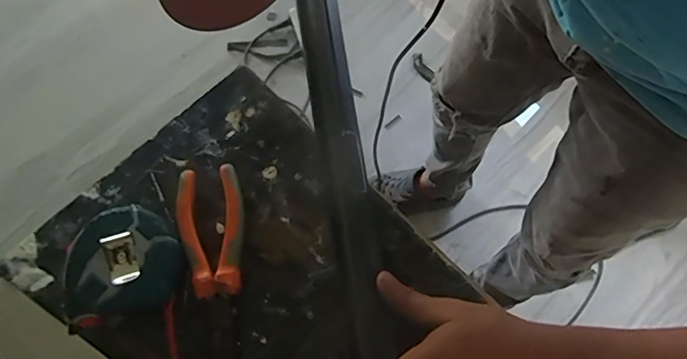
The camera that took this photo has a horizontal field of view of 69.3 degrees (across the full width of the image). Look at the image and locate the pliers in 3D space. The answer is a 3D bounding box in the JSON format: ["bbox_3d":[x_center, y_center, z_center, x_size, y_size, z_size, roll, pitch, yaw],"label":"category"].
[{"bbox_3d":[-0.102,0.055,0.404,0.051,0.025,0.131,-12,73,-4],"label":"pliers"}]

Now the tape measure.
[{"bbox_3d":[-0.168,0.064,0.389,0.082,0.046,0.087,-9,73,-3],"label":"tape measure"}]

